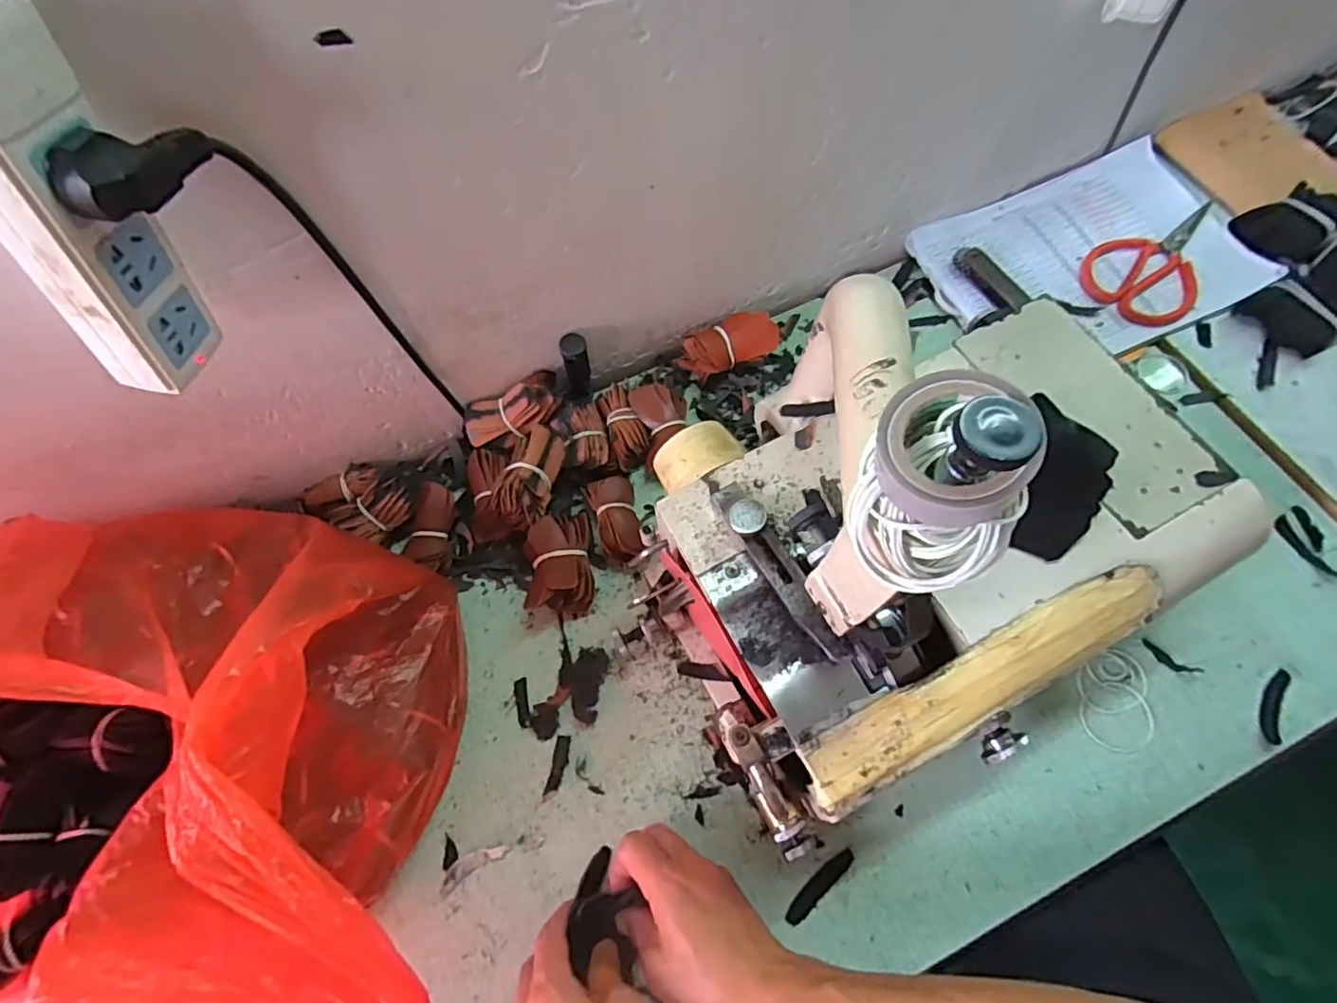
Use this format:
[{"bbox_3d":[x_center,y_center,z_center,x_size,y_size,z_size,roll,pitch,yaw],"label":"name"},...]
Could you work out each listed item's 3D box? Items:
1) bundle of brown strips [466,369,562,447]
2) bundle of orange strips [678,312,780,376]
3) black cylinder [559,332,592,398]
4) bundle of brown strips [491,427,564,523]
[{"bbox_3d":[-0.144,-0.087,0.559,0.094,0.030,0.048,-27,70,-9],"label":"bundle of brown strips"},{"bbox_3d":[0.058,-0.153,0.594,0.097,0.030,0.044,-16,69,12],"label":"bundle of orange strips"},{"bbox_3d":[-0.086,-0.128,0.580,0.025,0.084,0.026,-1,69,2],"label":"black cylinder"},{"bbox_3d":[-0.117,-0.025,0.526,0.042,0.041,0.082,20,70,9],"label":"bundle of brown strips"}]

